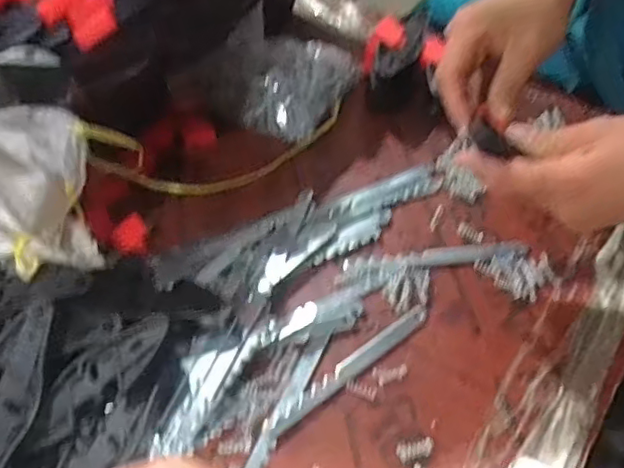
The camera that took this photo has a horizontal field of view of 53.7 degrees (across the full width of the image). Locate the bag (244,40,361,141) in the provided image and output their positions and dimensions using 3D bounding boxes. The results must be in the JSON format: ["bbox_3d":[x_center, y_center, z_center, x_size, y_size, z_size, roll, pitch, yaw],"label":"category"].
[{"bbox_3d":[-0.012,-0.148,0.616,0.084,0.053,0.123,23,55,18],"label":"bag"}]

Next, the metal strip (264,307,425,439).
[{"bbox_3d":[0.028,0.095,0.440,0.145,0.004,0.015,-33,55,-22],"label":"metal strip"}]

